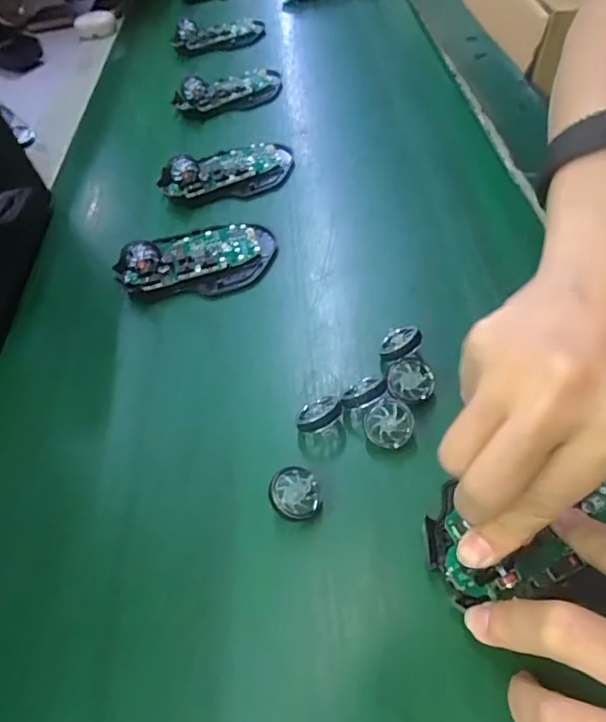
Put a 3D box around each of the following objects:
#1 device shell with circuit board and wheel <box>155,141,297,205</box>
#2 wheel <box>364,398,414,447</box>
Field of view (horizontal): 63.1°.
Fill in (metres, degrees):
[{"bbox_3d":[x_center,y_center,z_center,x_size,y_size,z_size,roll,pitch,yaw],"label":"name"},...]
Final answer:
[{"bbox_3d":[-0.065,-0.167,0.421,0.112,0.023,0.067,-14,51,-7],"label":"device shell with circuit board and wheel"},{"bbox_3d":[0.045,0.032,0.259,0.025,0.004,0.025,-3,74,11],"label":"wheel"}]

